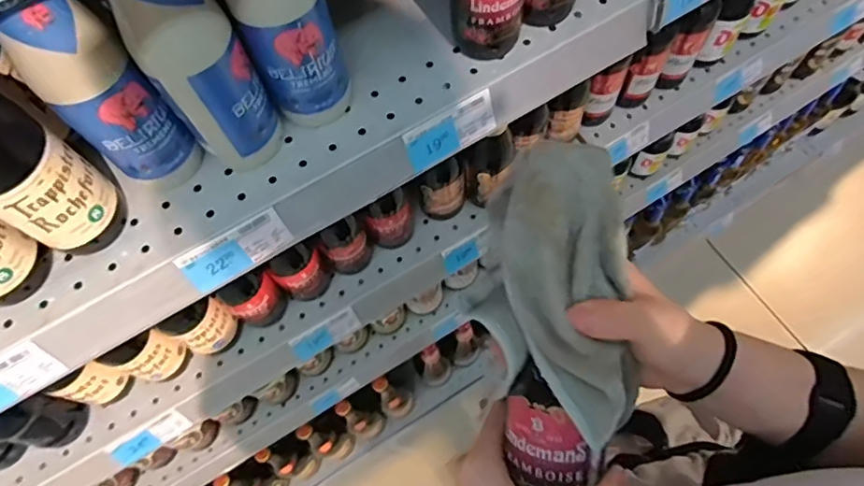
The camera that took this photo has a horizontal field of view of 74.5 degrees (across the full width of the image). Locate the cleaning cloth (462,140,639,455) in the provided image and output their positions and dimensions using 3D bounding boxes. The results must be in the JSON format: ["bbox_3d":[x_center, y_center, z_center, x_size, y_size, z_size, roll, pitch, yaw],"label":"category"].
[{"bbox_3d":[0.060,0.032,0.298,0.080,0.065,0.162,-14,100,-14],"label":"cleaning cloth"}]

